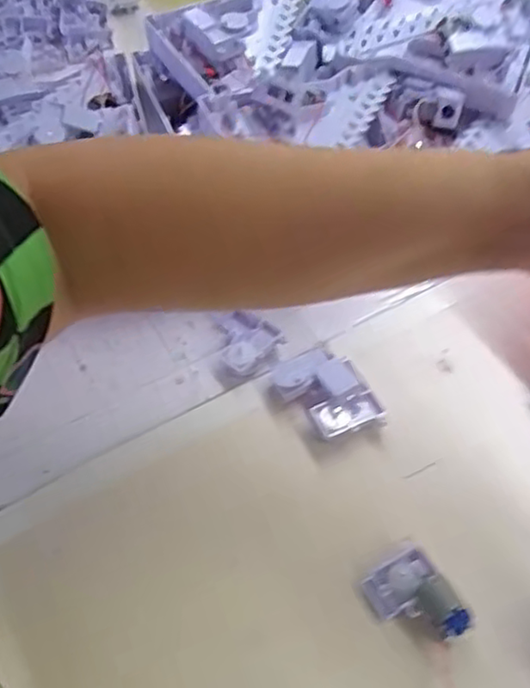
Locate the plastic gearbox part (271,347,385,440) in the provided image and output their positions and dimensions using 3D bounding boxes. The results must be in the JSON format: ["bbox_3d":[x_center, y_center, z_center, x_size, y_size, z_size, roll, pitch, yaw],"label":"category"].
[{"bbox_3d":[0.038,0.028,0.402,0.047,0.019,0.067,-34,57,-18],"label":"plastic gearbox part"}]

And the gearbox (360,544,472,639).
[{"bbox_3d":[0.074,0.128,0.326,0.035,0.020,0.046,-26,55,-13],"label":"gearbox"}]

